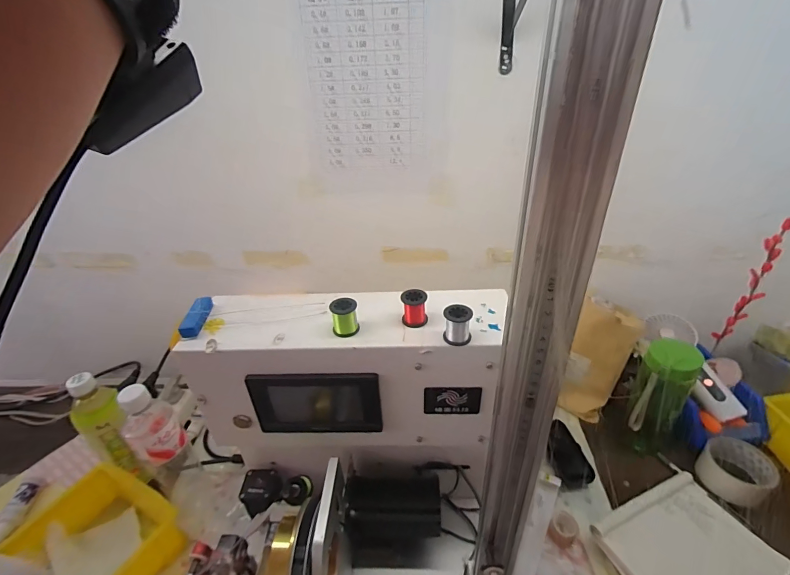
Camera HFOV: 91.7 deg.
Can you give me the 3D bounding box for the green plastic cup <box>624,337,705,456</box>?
[{"bbox_3d":[0.409,0.181,0.604,0.071,0.209,0.067,-2,32,1],"label":"green plastic cup"}]

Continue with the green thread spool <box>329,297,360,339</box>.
[{"bbox_3d":[-0.050,0.030,0.390,0.025,0.035,0.020,-1,32,3],"label":"green thread spool"}]

